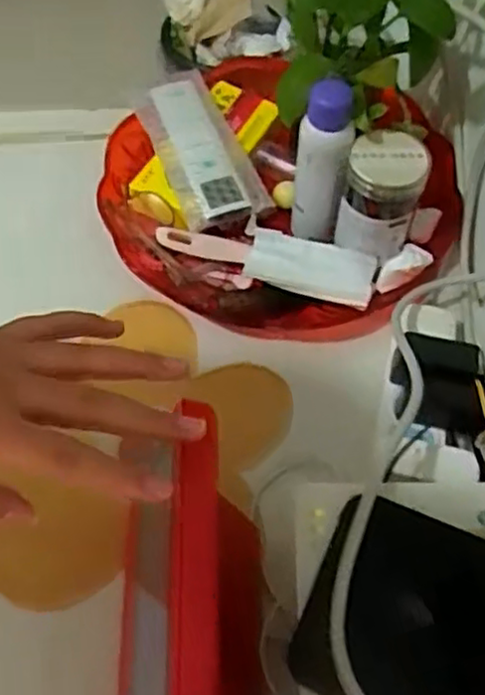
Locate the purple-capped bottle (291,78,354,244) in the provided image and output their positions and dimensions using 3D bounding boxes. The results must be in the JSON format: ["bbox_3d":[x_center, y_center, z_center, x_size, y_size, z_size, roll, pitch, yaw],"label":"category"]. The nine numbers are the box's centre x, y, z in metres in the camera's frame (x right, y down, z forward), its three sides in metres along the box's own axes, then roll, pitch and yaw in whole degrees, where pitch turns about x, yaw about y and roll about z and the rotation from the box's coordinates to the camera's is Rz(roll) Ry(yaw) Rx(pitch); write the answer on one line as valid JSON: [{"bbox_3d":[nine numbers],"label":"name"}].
[{"bbox_3d":[0.066,-0.156,0.594,0.044,0.132,0.045,0,60,1],"label":"purple-capped bottle"}]

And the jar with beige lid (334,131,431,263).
[{"bbox_3d":[0.118,-0.126,0.597,0.061,0.103,0.061,0,60,1],"label":"jar with beige lid"}]

